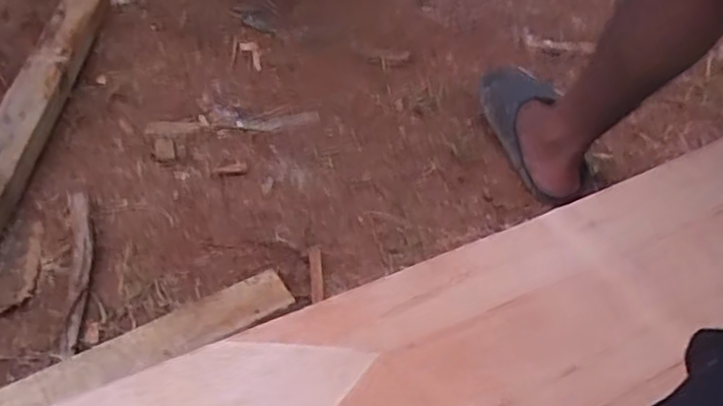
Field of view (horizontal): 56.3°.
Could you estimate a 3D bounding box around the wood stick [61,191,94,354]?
[{"bbox_3d":[-0.323,0.070,0.770,0.027,0.010,0.236,-9,43,-13],"label":"wood stick"}]

